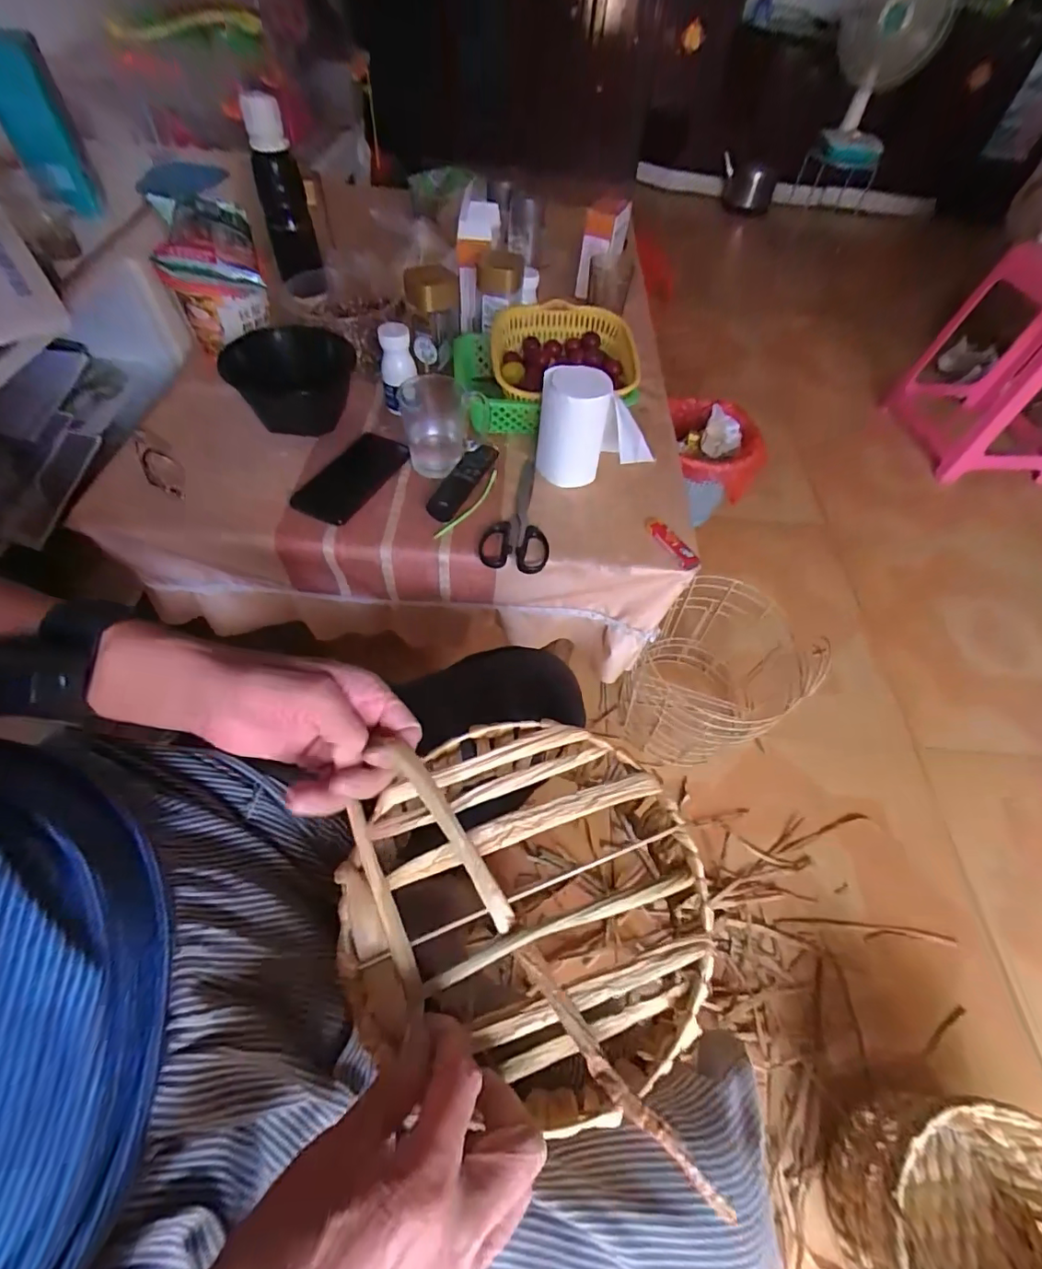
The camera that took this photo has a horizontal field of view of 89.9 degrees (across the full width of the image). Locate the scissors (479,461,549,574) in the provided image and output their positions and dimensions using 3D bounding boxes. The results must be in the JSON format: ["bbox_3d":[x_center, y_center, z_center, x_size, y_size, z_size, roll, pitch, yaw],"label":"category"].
[{"bbox_3d":[-0.001,-0.156,0.652,0.079,0.020,0.196,6,55,1],"label":"scissors"}]

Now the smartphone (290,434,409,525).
[{"bbox_3d":[-0.213,-0.202,0.665,0.082,0.007,0.163,25,57,13],"label":"smartphone"}]

